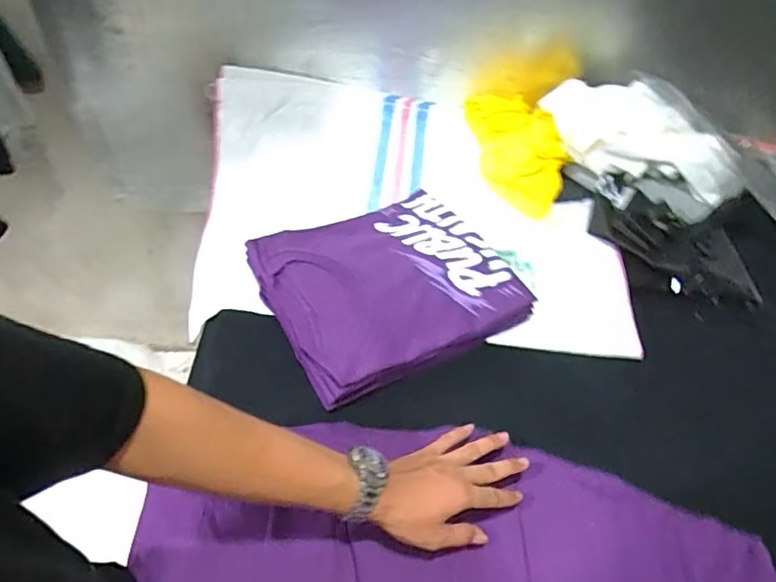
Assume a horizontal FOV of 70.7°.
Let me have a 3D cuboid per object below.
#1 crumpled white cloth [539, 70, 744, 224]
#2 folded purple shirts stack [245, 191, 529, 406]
[{"bbox_3d":[0.412,-0.240,0.918,0.337,0.147,0.161,31,53,21],"label":"crumpled white cloth"},{"bbox_3d":[-0.007,-0.012,0.791,0.328,0.059,0.281,-21,54,-21],"label":"folded purple shirts stack"}]

